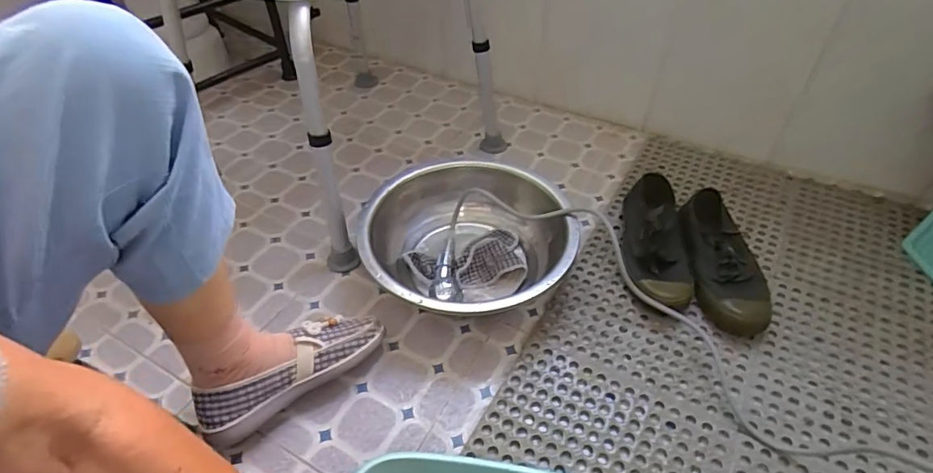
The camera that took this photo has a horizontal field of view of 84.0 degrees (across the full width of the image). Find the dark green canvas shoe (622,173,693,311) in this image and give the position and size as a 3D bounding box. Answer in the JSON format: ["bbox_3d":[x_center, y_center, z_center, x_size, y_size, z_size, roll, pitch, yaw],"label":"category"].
[{"bbox_3d":[0.301,0.007,0.814,0.093,0.089,0.226,6,45,7],"label":"dark green canvas shoe"}]

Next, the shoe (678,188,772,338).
[{"bbox_3d":[0.388,0.036,0.794,0.096,0.070,0.235,-5,44,-4],"label":"shoe"}]

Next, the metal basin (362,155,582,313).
[{"bbox_3d":[0.000,0.015,0.808,0.305,0.099,0.305,-1,44,1],"label":"metal basin"}]

